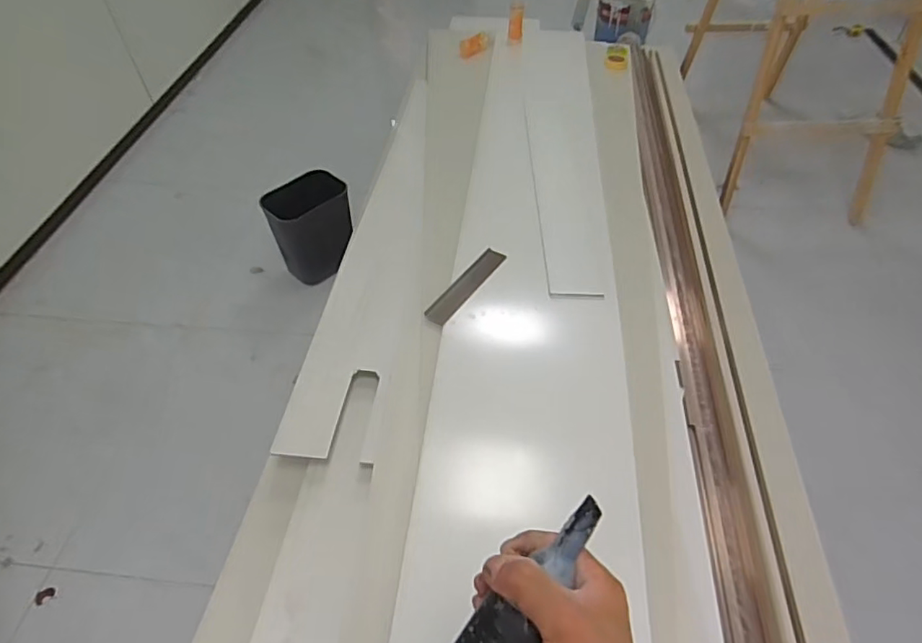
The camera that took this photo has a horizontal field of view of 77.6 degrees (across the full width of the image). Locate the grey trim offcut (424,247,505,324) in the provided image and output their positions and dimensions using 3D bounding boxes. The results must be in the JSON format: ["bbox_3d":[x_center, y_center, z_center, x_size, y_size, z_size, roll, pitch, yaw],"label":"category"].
[{"bbox_3d":[0.016,-0.097,1.480,0.064,0.012,0.316,22,46,23],"label":"grey trim offcut"}]

